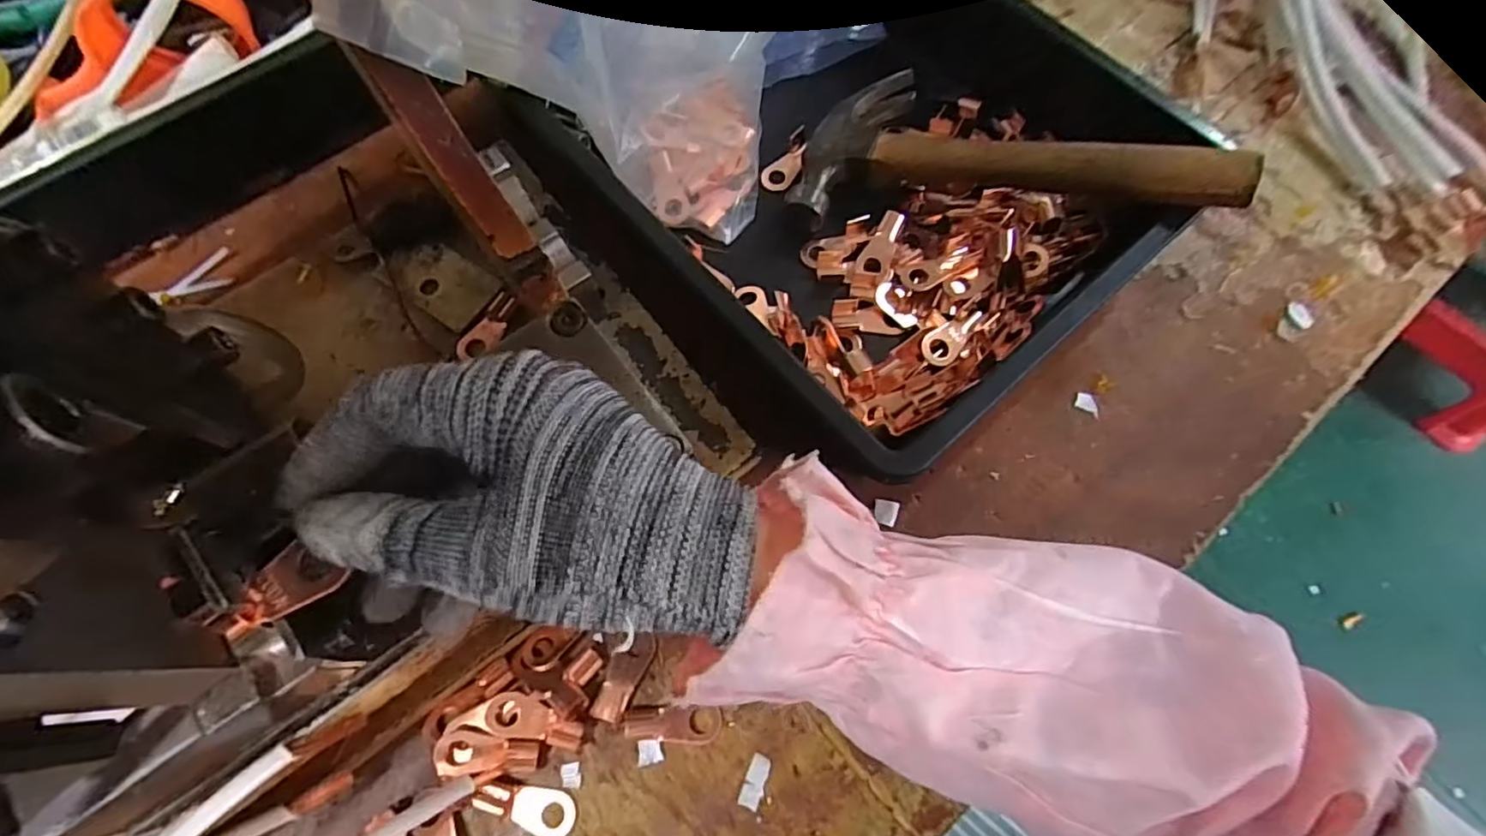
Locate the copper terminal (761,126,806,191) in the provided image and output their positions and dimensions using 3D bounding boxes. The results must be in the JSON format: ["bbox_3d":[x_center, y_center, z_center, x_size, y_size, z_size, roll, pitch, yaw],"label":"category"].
[{"bbox_3d":[0.029,-0.155,0.390,0.020,0.005,0.044,33,84,23],"label":"copper terminal"}]

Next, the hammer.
[{"bbox_3d":[0.134,-0.132,0.334,0.212,0.023,0.100,17,71,27],"label":"hammer"}]

